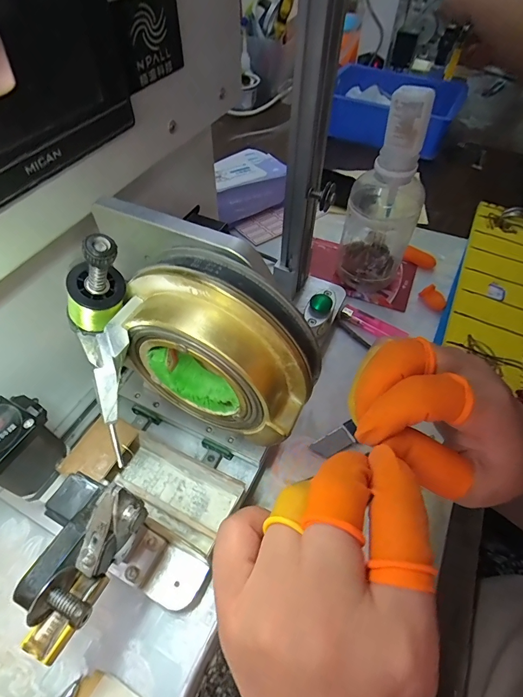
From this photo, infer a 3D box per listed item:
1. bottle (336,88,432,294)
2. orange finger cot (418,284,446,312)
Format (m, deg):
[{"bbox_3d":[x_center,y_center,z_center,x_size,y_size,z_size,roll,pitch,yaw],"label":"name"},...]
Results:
[{"bbox_3d":[0.129,-0.150,0.379,0.070,0.194,0.058,19,55,12],"label":"bottle"},{"bbox_3d":[0.205,-0.059,0.439,0.018,0.019,0.031,-27,59,-20],"label":"orange finger cot"}]

